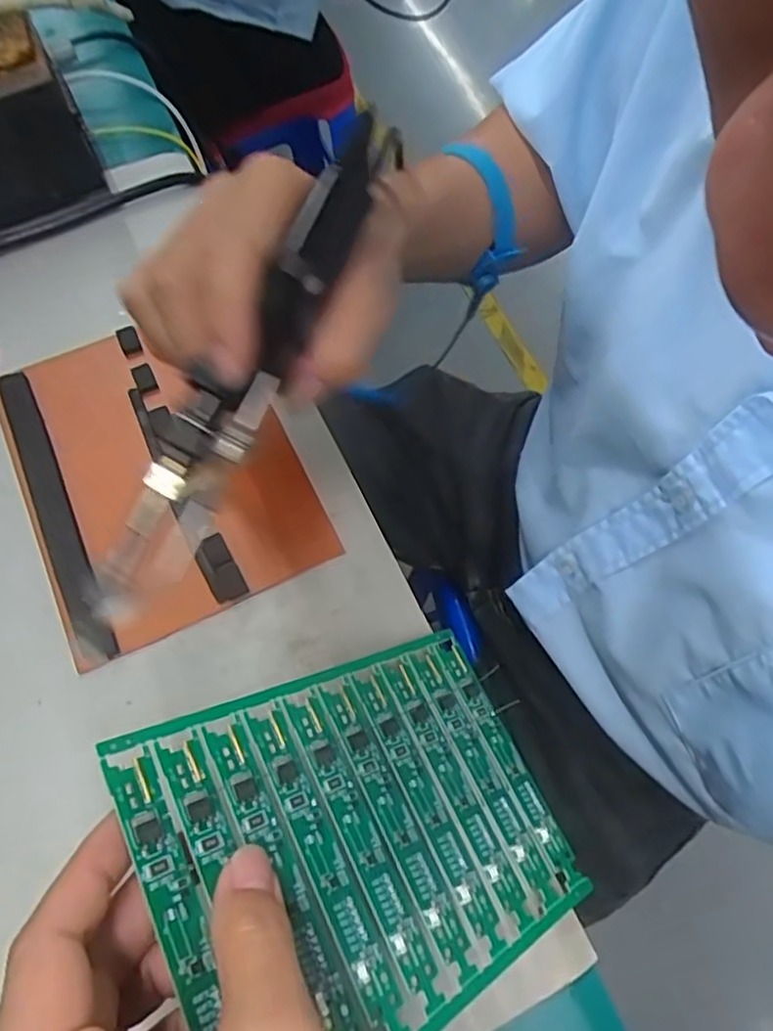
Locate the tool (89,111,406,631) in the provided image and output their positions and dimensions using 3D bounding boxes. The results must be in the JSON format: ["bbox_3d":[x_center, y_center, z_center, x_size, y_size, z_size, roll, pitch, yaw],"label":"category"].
[{"bbox_3d":[-0.044,-0.057,0.237,0.025,0.019,0.203,24,79,10],"label":"tool"}]

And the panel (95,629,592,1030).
[{"bbox_3d":[-0.004,0.111,0.242,0.160,0.004,0.119,-7,61,-44],"label":"panel"}]

